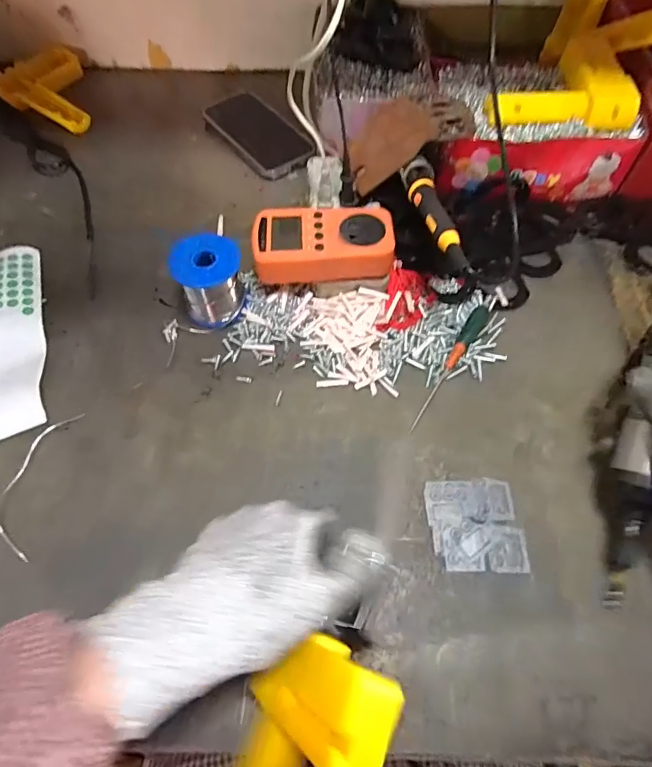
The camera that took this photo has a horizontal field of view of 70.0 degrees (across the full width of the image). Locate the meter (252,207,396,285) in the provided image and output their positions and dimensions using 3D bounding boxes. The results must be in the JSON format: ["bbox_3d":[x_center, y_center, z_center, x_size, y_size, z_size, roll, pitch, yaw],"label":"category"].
[{"bbox_3d":[-0.002,-0.132,0.433,0.125,0.031,0.069,-3,62,-2],"label":"meter"}]

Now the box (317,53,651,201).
[{"bbox_3d":[0.158,-0.289,0.531,0.324,0.084,0.164,-1,62,-1],"label":"box"}]

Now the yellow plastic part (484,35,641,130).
[{"bbox_3d":[0.243,-0.319,0.491,0.146,0.036,0.106,5,62,2],"label":"yellow plastic part"}]

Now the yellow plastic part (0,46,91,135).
[{"bbox_3d":[-0.352,-0.391,0.617,0.150,0.025,0.113,31,66,15],"label":"yellow plastic part"}]

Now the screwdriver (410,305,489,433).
[{"bbox_3d":[0.110,-0.016,0.414,0.015,0.021,0.134,31,66,15],"label":"screwdriver"}]

